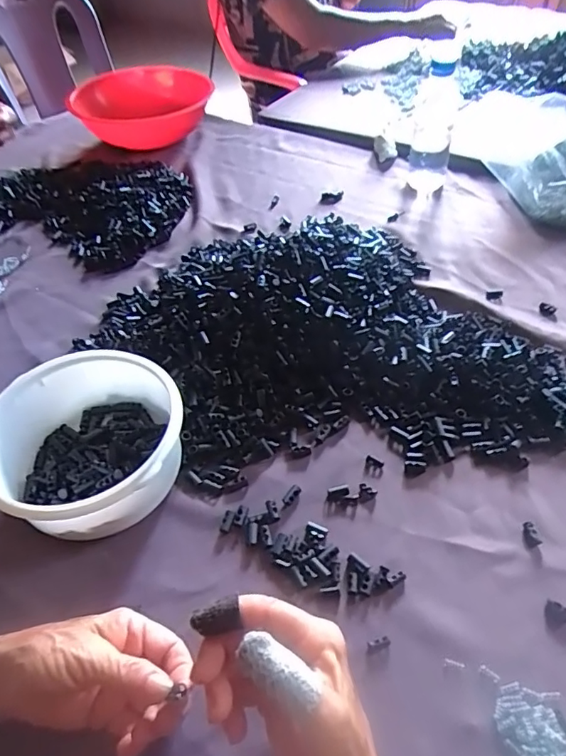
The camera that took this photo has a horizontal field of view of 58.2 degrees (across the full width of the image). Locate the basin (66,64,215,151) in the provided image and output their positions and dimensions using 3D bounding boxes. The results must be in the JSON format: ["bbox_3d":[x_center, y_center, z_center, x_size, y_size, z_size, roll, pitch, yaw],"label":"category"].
[{"bbox_3d":[-0.243,-0.487,0.905,0.220,0.088,0.239,-6,49,0],"label":"basin"}]

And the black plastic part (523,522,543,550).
[{"bbox_3d":[0.203,0.128,0.416,0.012,0.005,0.021,-2,49,3],"label":"black plastic part"}]

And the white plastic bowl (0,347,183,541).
[{"bbox_3d":[-0.165,0.059,0.444,0.151,0.073,0.157,-2,49,3],"label":"white plastic bowl"}]

